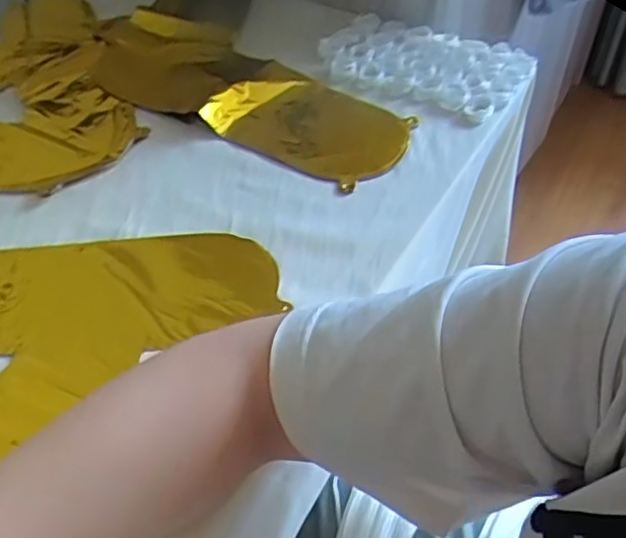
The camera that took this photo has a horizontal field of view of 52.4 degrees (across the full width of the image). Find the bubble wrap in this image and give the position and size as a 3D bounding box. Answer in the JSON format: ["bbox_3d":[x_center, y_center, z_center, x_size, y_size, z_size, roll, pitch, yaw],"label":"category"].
[{"bbox_3d":[0.114,-0.216,0.657,0.198,0.028,0.108,24,54,22],"label":"bubble wrap"}]

